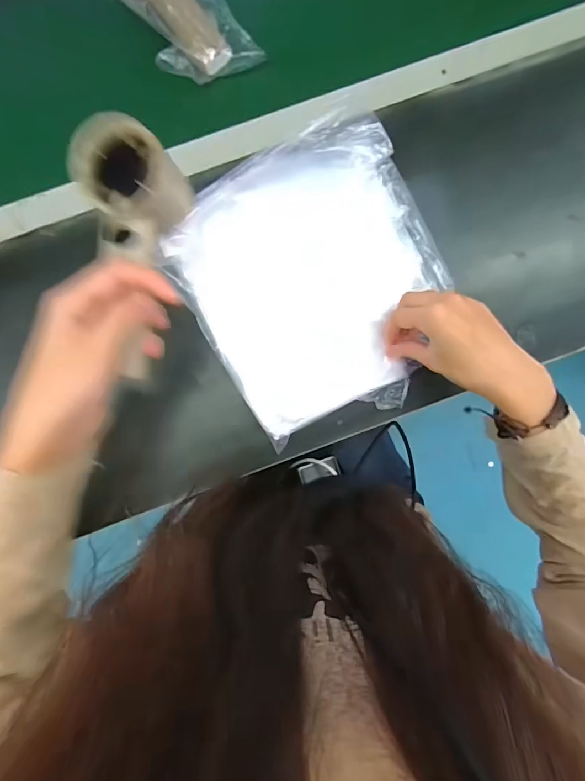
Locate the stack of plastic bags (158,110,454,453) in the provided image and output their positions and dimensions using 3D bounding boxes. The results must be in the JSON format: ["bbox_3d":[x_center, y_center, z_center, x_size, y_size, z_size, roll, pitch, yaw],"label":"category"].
[{"bbox_3d":[0.026,-0.106,0.411,0.241,0.048,0.264,-30,94,0],"label":"stack of plastic bags"}]

